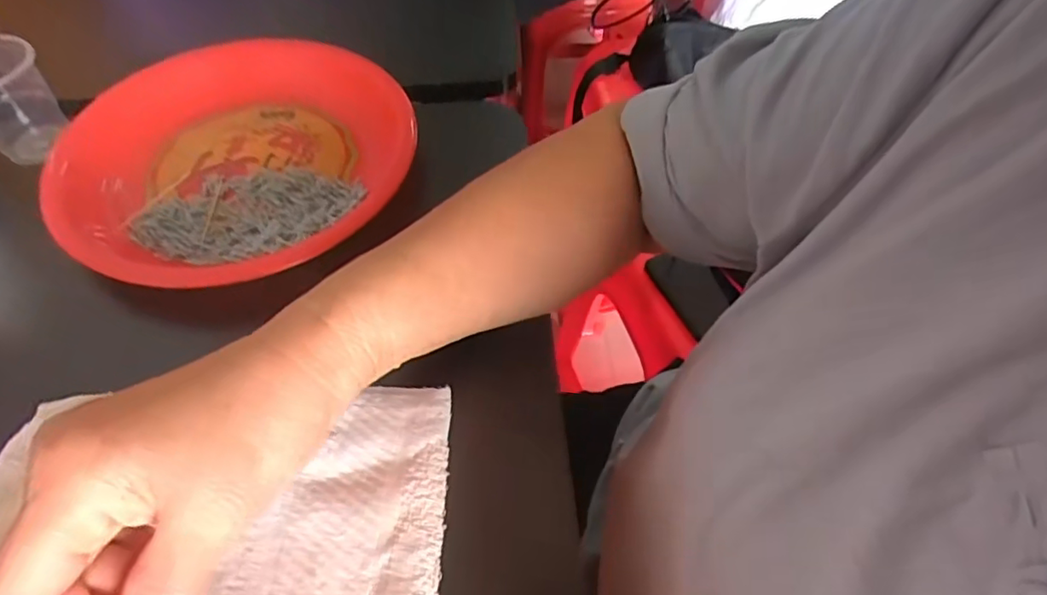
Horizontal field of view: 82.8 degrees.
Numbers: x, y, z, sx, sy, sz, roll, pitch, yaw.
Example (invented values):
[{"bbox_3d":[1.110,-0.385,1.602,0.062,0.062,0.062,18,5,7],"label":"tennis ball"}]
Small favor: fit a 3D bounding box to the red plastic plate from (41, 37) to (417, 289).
[{"bbox_3d":[-0.188,-0.096,0.400,0.221,0.035,0.221,0,55,0],"label":"red plastic plate"}]

